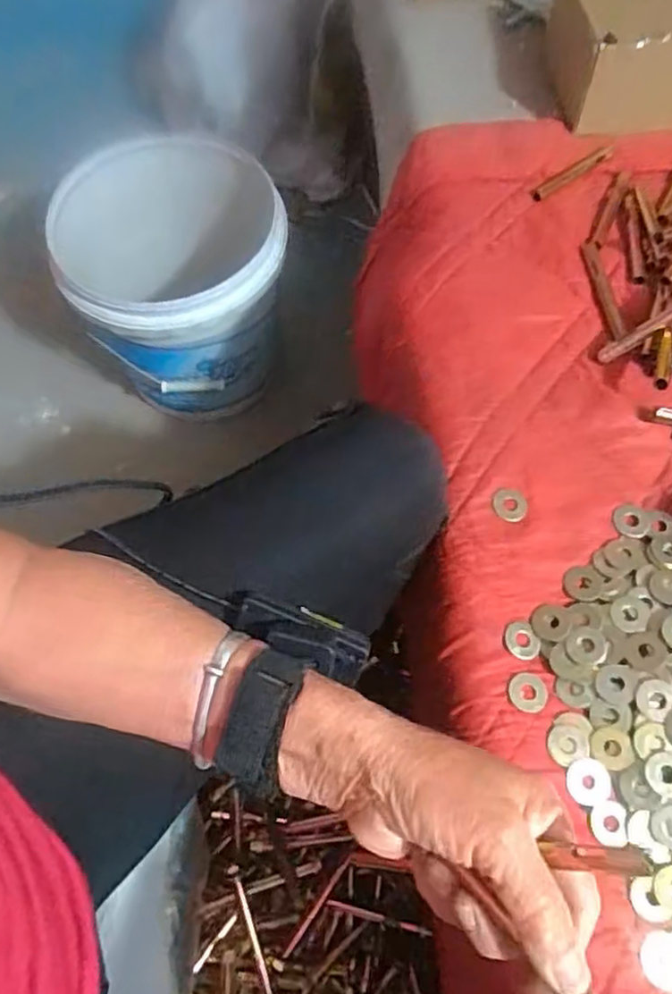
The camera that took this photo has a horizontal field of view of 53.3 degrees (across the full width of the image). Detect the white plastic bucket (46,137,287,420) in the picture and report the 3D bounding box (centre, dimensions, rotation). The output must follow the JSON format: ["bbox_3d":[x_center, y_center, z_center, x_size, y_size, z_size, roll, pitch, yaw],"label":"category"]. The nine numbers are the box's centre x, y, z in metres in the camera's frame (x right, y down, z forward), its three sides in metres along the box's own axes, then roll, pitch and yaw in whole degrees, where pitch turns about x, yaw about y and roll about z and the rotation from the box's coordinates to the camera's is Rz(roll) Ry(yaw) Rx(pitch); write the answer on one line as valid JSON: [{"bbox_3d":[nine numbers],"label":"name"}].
[{"bbox_3d":[-0.189,-0.256,0.839,0.261,0.241,0.228,-31,70,-14],"label":"white plastic bucket"}]

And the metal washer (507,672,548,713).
[{"bbox_3d":[0.108,0.108,0.372,0.022,0.004,0.021,0,66,-1],"label":"metal washer"}]

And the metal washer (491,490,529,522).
[{"bbox_3d":[0.109,0.005,0.419,0.022,0.004,0.021,0,66,-1],"label":"metal washer"}]

